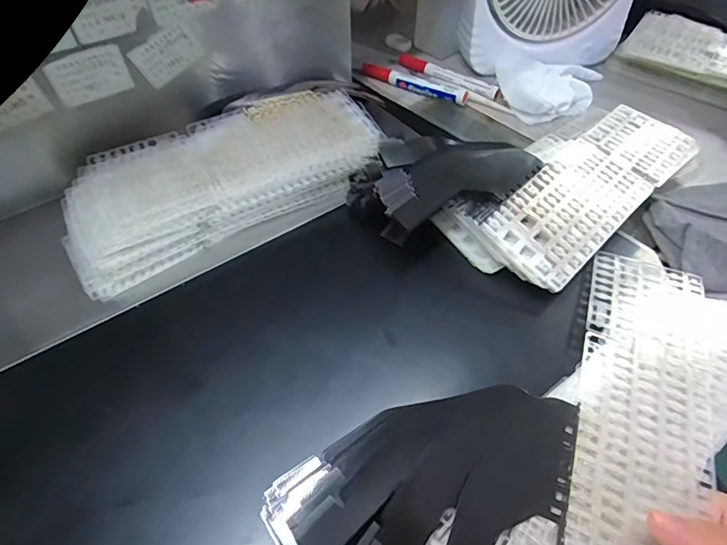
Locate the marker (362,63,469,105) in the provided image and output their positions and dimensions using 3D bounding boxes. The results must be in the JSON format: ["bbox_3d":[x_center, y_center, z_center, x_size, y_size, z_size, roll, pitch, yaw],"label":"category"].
[{"bbox_3d":[0.057,-0.232,0.553,0.146,0.018,0.022,26,56,21],"label":"marker"}]

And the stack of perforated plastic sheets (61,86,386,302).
[{"bbox_3d":[-0.122,-0.090,0.410,0.278,0.049,0.120,-27,55,-19],"label":"stack of perforated plastic sheets"}]

